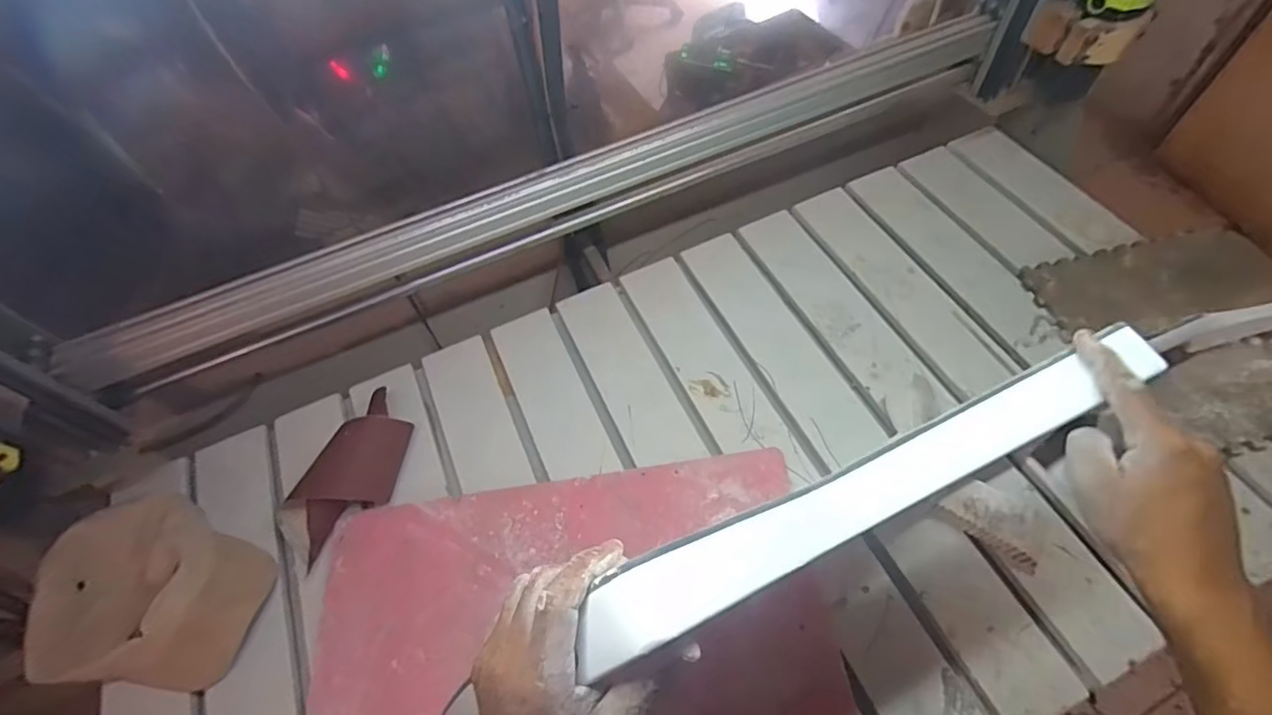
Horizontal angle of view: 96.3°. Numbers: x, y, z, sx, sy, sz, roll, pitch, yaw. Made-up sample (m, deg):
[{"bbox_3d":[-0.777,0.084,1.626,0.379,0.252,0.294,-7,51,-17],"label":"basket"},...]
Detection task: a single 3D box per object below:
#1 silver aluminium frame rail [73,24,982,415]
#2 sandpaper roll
[{"bbox_3d":[-0.043,-0.207,0.721,1.180,0.111,0.045,-25,60,-10],"label":"silver aluminium frame rail"},{"bbox_3d":[-0.343,0.141,0.689,0.075,0.062,0.210,14,60,12],"label":"sandpaper roll"}]

